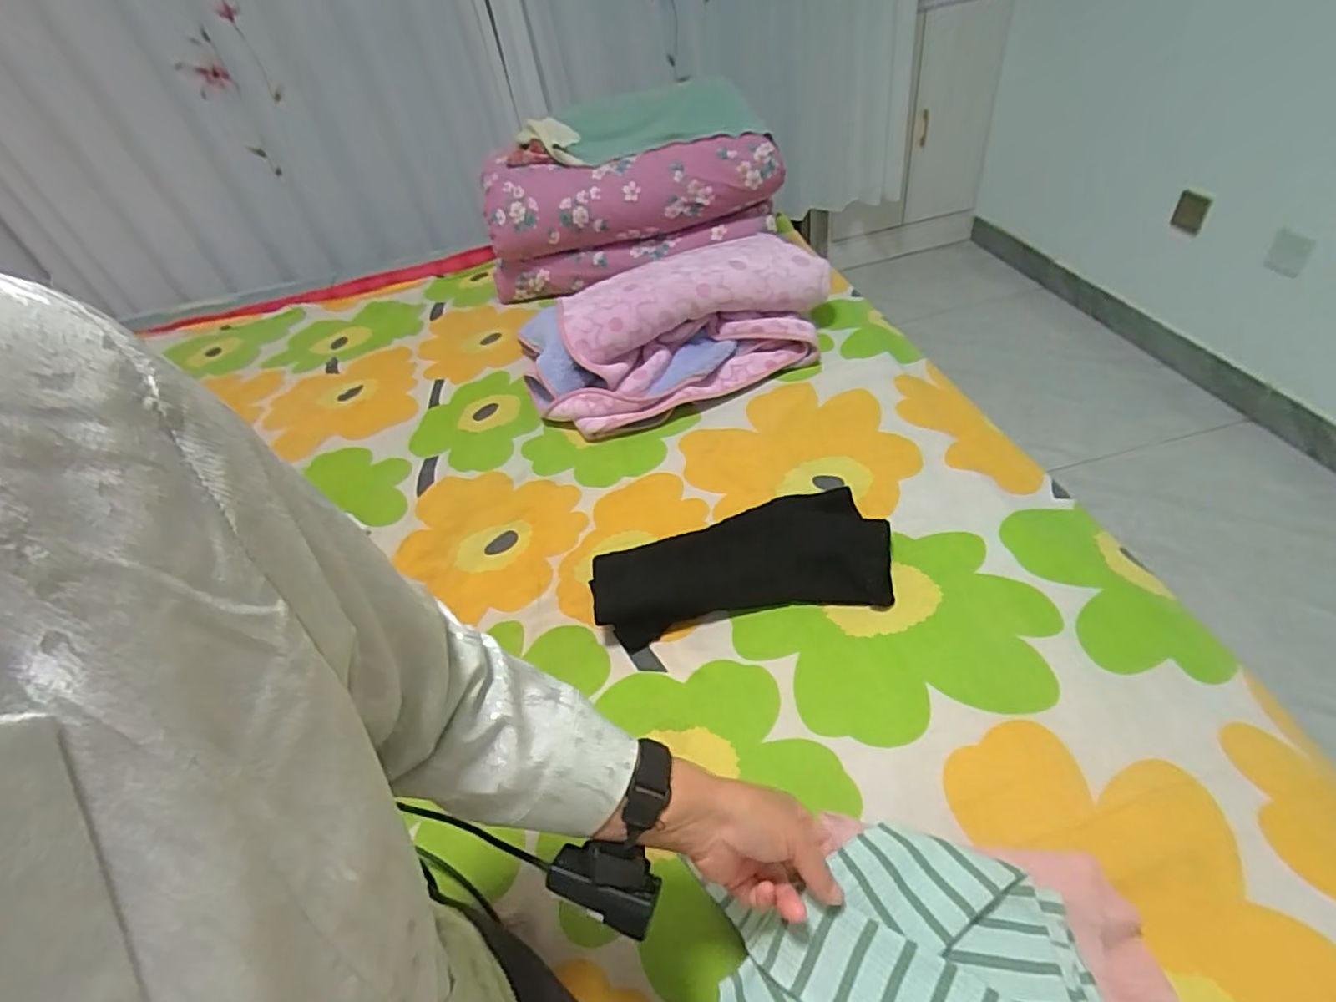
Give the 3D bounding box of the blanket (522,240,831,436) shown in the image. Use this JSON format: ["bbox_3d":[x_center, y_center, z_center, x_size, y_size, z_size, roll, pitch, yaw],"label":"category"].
[{"bbox_3d":[0.000,-0.327,1.093,0.533,0.158,0.360,-23,44,-10],"label":"blanket"}]

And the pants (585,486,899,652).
[{"bbox_3d":[0.086,0.077,0.747,0.360,0.037,0.178,-13,43,-1],"label":"pants"}]

